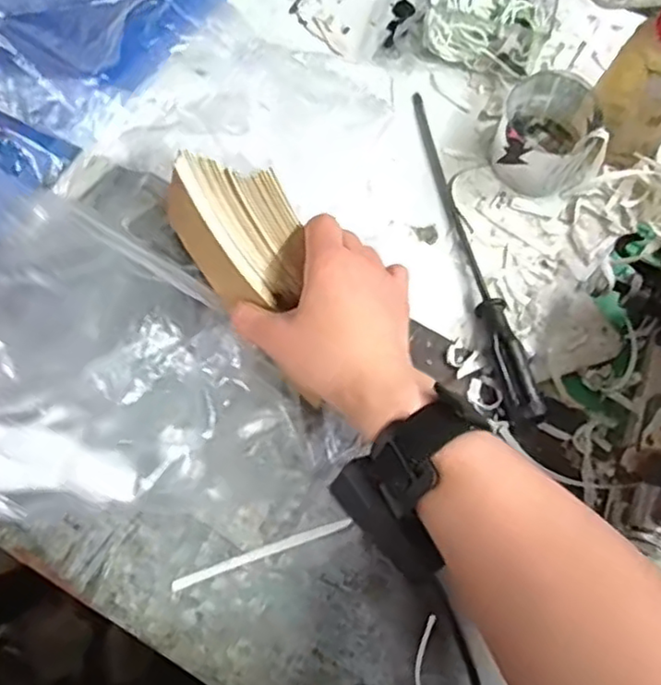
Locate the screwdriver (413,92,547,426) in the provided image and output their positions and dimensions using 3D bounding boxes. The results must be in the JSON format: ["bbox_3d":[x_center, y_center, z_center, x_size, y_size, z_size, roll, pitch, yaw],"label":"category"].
[{"bbox_3d":[0.100,-0.073,0.453,0.021,0.025,0.270,-9,68,-6],"label":"screwdriver"}]

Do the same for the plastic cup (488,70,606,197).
[{"bbox_3d":[0.159,-0.152,0.474,0.069,0.050,0.074,1,68,-2],"label":"plastic cup"}]

